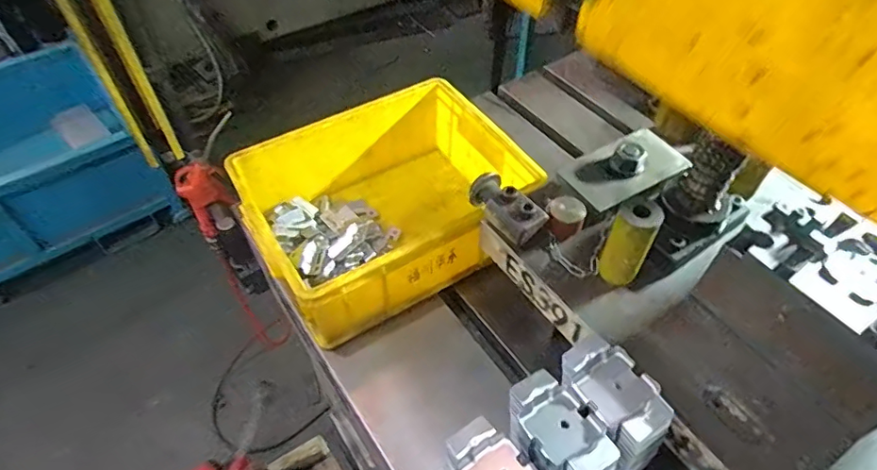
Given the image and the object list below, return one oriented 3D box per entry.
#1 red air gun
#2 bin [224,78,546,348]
[{"bbox_3d":[-0.341,-0.052,0.800,0.066,0.121,0.030,-26,56,-21],"label":"red air gun"},{"bbox_3d":[-0.065,-0.044,0.729,0.351,0.129,0.257,-26,56,-21],"label":"bin"}]

